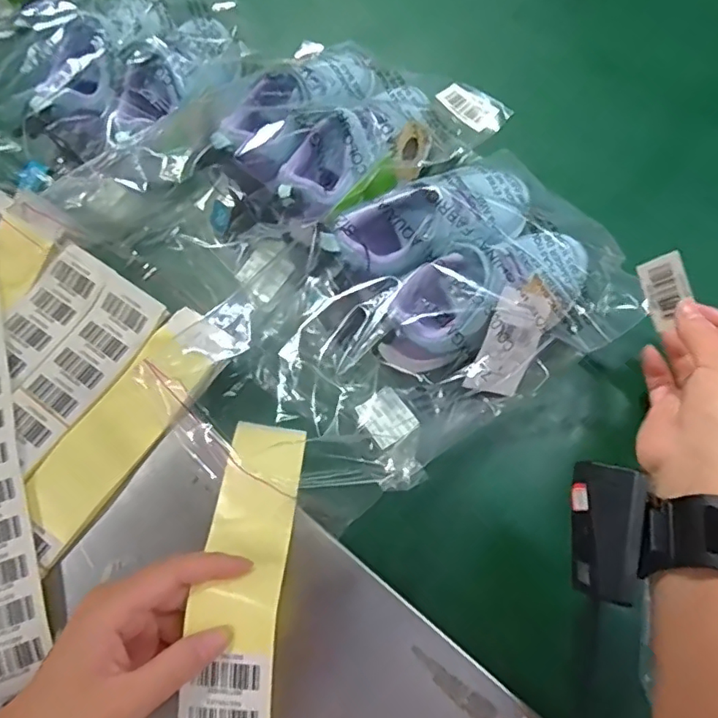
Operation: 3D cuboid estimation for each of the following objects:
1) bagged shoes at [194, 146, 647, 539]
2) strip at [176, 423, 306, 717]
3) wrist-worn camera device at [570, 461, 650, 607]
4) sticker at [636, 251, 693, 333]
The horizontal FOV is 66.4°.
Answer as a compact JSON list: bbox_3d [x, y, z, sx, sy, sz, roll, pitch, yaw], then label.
[{"bbox_3d":[0.054,-0.031,0.405,0.276,0.090,0.172,-34,73,-11],"label":"bagged shoes"},{"bbox_3d":[-0.071,0.165,0.320,0.054,0.048,0.272,3,63,1],"label":"strip"},{"bbox_3d":[0.131,0.092,0.294,0.032,0.026,0.068,11,70,4],"label":"wrist-worn camera device"},{"bbox_3d":[0.202,-0.044,0.361,0.026,0.005,0.047,-17,107,27],"label":"sticker"}]

